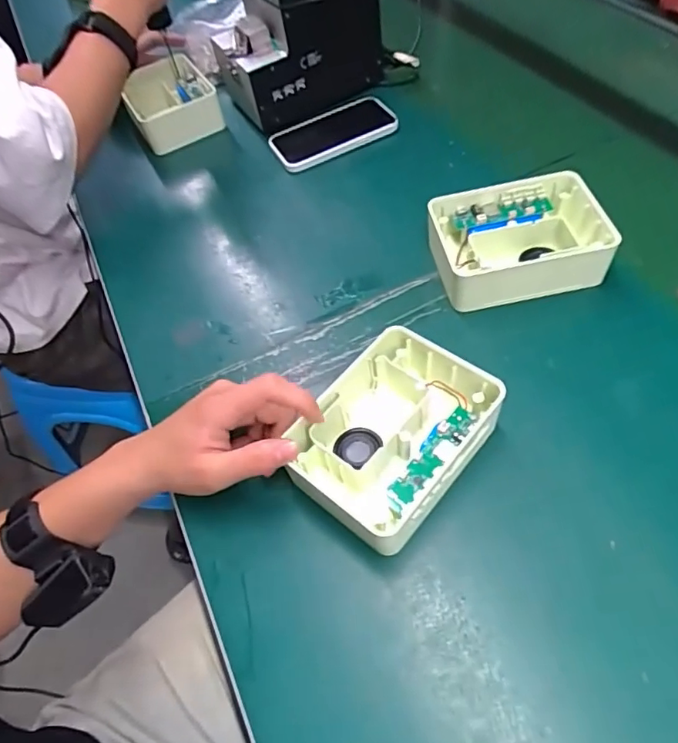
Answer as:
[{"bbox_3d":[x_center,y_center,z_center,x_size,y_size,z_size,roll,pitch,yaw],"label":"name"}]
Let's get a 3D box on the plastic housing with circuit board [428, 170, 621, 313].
[{"bbox_3d":[0.161,-0.117,0.492,0.148,0.062,0.115,-7,53,1],"label":"plastic housing with circuit board"}]

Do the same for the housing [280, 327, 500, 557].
[{"bbox_3d":[0.039,0.050,0.395,0.107,0.058,0.143,35,64,25],"label":"housing"}]

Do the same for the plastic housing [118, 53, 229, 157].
[{"bbox_3d":[-0.224,-0.359,0.710,0.107,0.055,0.148,-22,55,-10],"label":"plastic housing"}]

